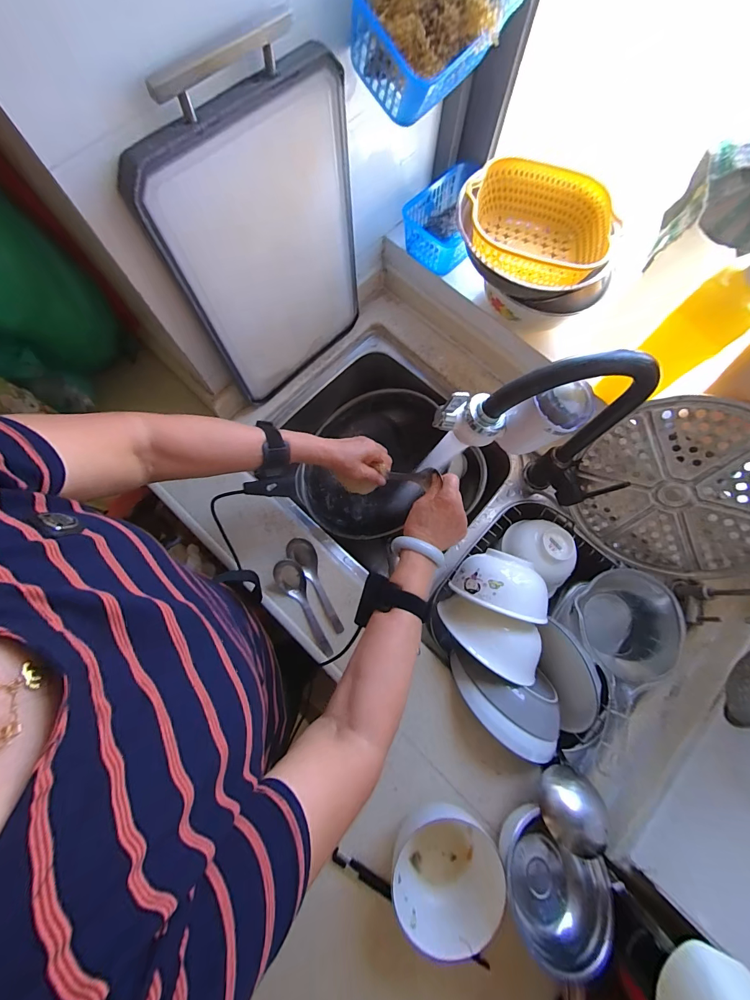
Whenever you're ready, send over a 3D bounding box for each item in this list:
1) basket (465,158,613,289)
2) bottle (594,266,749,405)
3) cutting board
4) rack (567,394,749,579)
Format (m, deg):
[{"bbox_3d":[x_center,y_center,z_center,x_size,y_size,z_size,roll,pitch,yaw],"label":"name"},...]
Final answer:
[{"bbox_3d":[0.218,-0.373,0.519,0.186,0.078,0.188,16,75,3],"label":"basket"},{"bbox_3d":[0.383,-0.191,0.470,0.046,0.253,0.066,-30,78,-9],"label":"bottle"},{"bbox_3d":[-0.129,-0.319,0.502,0.261,0.404,0.025,-42,76,-12],"label":"cutting board"},{"bbox_3d":[0.445,-0.007,0.542,0.260,0.281,0.009,19,38,34],"label":"rack"}]

